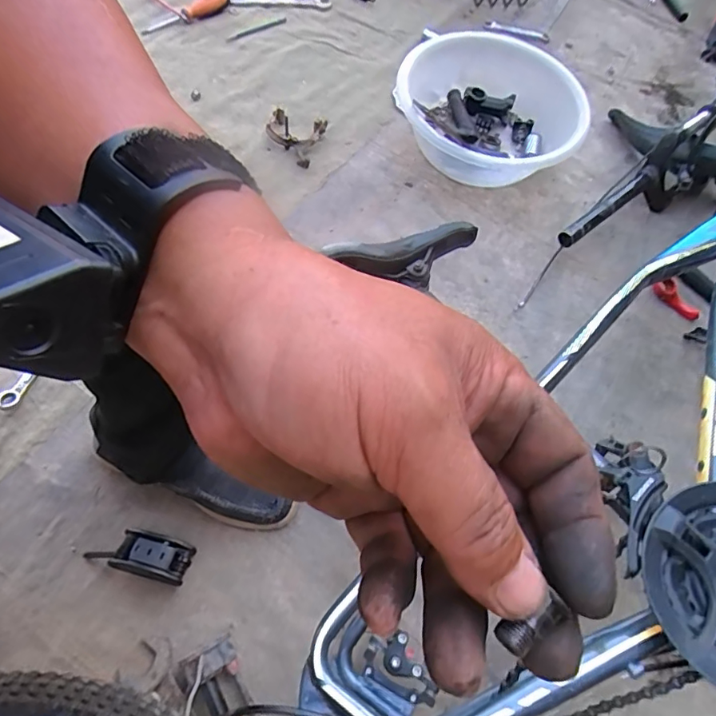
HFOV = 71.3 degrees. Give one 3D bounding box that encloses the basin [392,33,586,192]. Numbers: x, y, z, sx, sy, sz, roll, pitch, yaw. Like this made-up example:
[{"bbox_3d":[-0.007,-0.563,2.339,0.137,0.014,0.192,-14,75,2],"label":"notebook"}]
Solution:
[{"bbox_3d":[0.244,-0.462,0.940,0.329,0.136,0.353,2,64,-4],"label":"basin"}]

